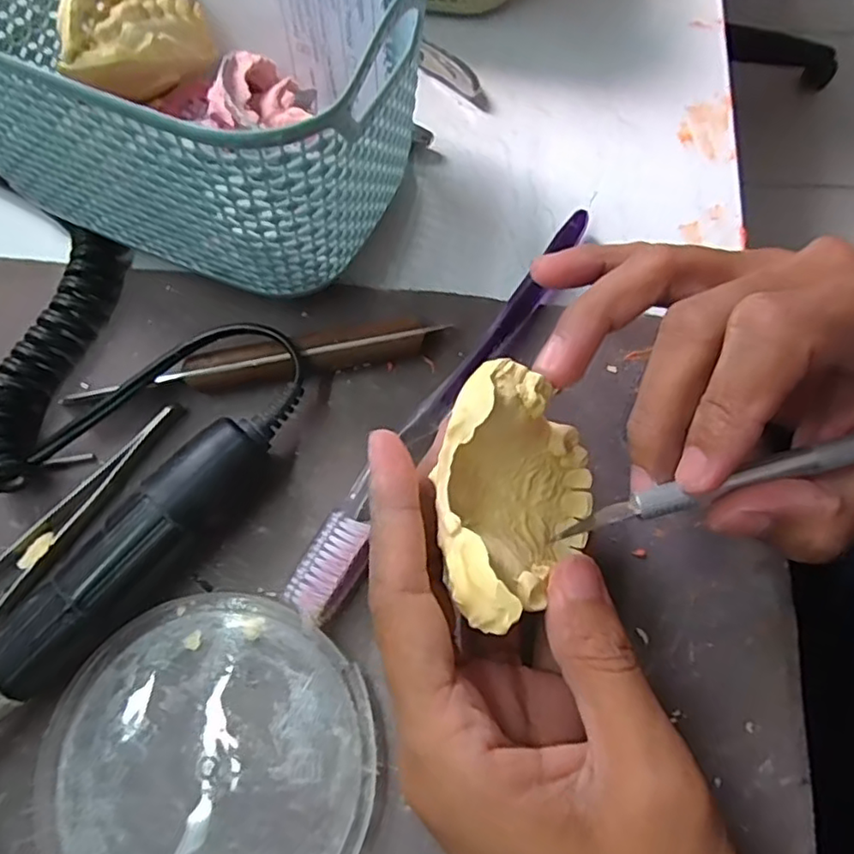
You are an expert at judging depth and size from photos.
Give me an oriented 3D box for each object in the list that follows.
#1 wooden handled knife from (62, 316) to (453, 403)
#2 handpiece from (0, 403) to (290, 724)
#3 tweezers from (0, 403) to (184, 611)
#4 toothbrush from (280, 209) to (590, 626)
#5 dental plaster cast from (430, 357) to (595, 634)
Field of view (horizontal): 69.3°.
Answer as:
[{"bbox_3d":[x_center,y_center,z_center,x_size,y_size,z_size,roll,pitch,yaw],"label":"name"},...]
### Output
[{"bbox_3d":[-0.064,-0.023,0.237,0.131,0.017,0.014,-9,71,-2],"label":"wooden handled knife"},{"bbox_3d":[-0.116,0.064,0.201,0.026,0.028,0.187,41,77,13],"label":"handpiece"},{"bbox_3d":[-0.142,0.046,0.219,0.020,0.009,0.146,38,76,13],"label":"tweezers"},{"bbox_3d":[0.009,-0.013,0.232,0.020,0.017,0.188,31,75,11],"label":"toothbrush"},{"bbox_3d":[0.022,0.020,0.167,0.045,0.047,0.060,27,74,10],"label":"dental plaster cast"}]

